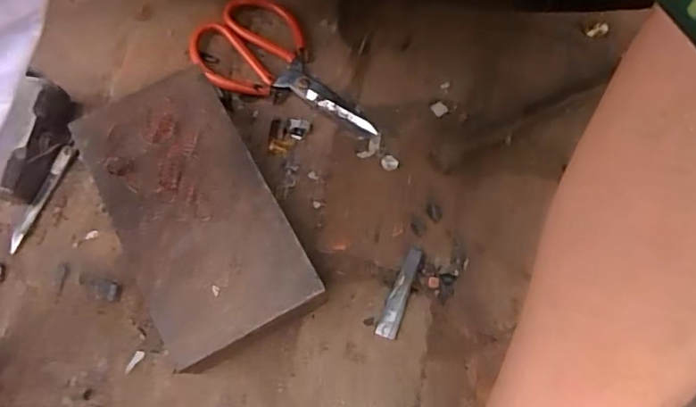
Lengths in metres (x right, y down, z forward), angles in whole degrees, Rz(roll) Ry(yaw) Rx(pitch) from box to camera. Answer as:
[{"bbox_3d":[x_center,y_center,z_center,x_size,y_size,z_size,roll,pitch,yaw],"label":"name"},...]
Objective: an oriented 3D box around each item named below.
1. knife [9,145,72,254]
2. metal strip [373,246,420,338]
[{"bbox_3d":[-0.273,-0.005,0.501,0.010,0.007,0.103,20,71,8],"label":"knife"},{"bbox_3d":[0.042,0.074,0.467,0.016,0.009,0.077,18,71,8],"label":"metal strip"}]

